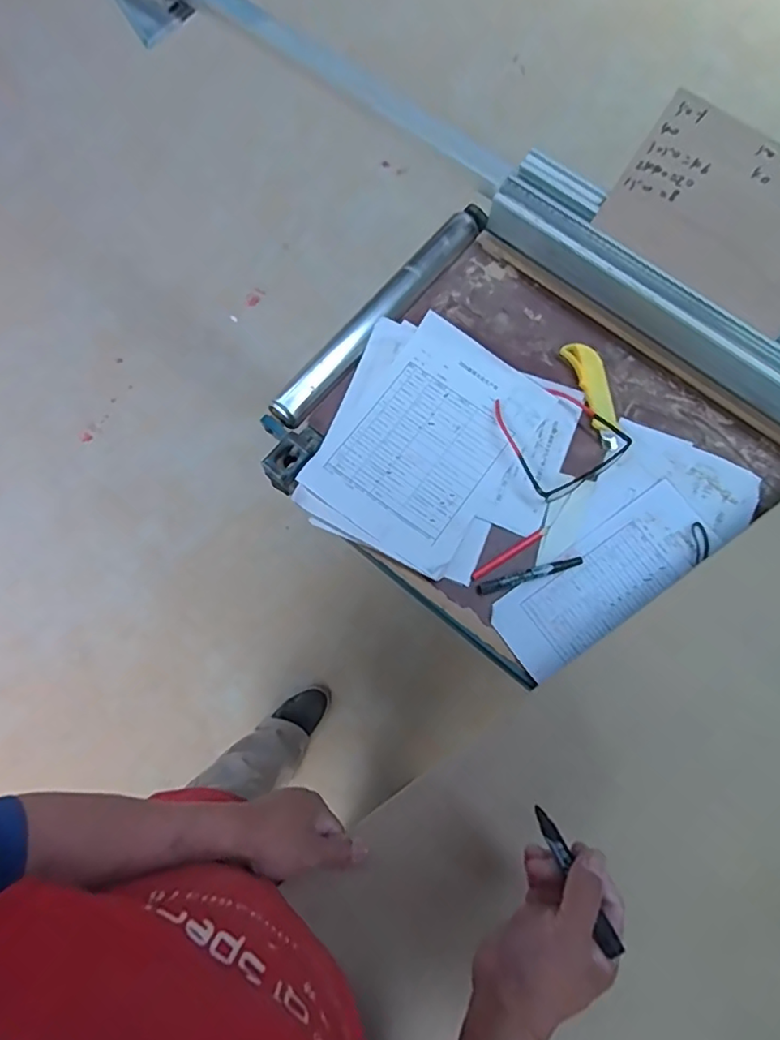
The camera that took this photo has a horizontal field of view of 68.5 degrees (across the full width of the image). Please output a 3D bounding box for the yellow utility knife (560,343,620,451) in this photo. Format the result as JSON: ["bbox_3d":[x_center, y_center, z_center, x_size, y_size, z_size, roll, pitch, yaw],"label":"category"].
[{"bbox_3d":[0.275,-0.168,0.761,0.040,0.017,0.153,-17,76,-6],"label":"yellow utility knife"}]

